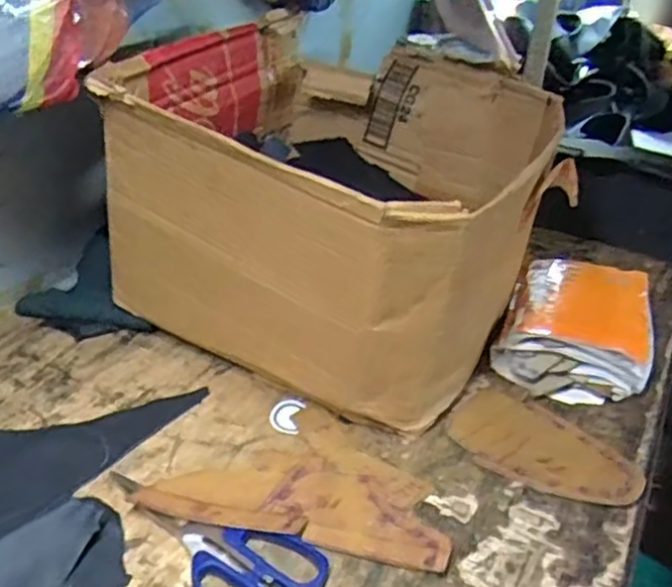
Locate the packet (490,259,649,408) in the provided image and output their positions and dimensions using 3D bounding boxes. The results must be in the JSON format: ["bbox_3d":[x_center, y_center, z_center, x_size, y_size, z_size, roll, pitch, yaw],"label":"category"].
[{"bbox_3d":[0.257,0.033,0.740,0.140,0.057,0.223,16,31,20],"label":"packet"}]

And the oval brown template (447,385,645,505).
[{"bbox_3d":[0.181,0.130,0.610,0.159,0.009,0.102,19,32,24],"label":"oval brown template"}]

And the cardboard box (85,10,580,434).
[{"bbox_3d":[0.020,-0.098,0.739,0.358,0.252,0.448,17,31,21],"label":"cardboard box"}]

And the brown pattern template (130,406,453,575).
[{"bbox_3d":[-0.020,0.143,0.558,0.218,0.007,0.143,9,27,8],"label":"brown pattern template"}]

